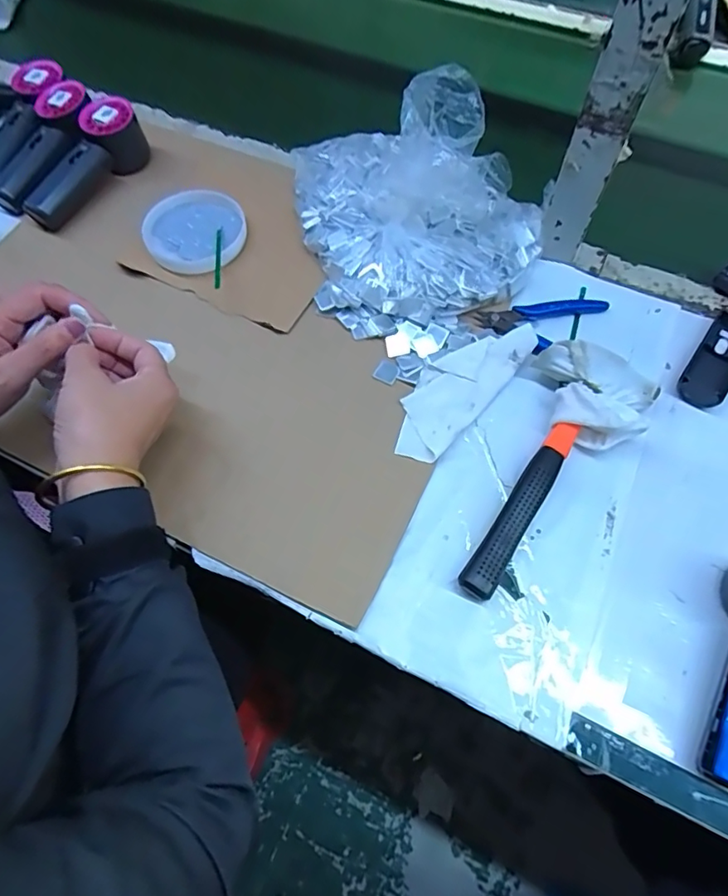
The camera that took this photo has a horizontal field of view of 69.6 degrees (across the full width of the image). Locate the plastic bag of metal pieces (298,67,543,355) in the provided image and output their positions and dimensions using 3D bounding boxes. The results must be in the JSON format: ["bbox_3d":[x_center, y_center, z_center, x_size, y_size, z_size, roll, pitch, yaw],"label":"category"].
[{"bbox_3d":[0.050,-0.248,0.486,0.222,0.131,0.274,-8,63,-4],"label":"plastic bag of metal pieces"}]

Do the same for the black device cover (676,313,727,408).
[{"bbox_3d":[0.316,-0.078,0.467,0.038,0.014,0.103,35,68,16],"label":"black device cover"}]

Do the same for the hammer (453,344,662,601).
[{"bbox_3d":[0.151,0.015,0.408,0.091,0.042,0.231,27,66,13],"label":"hammer"}]

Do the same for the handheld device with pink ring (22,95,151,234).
[{"bbox_3d":[-0.302,-0.304,0.572,0.049,0.056,0.161,34,81,16],"label":"handheld device with pink ring"}]

